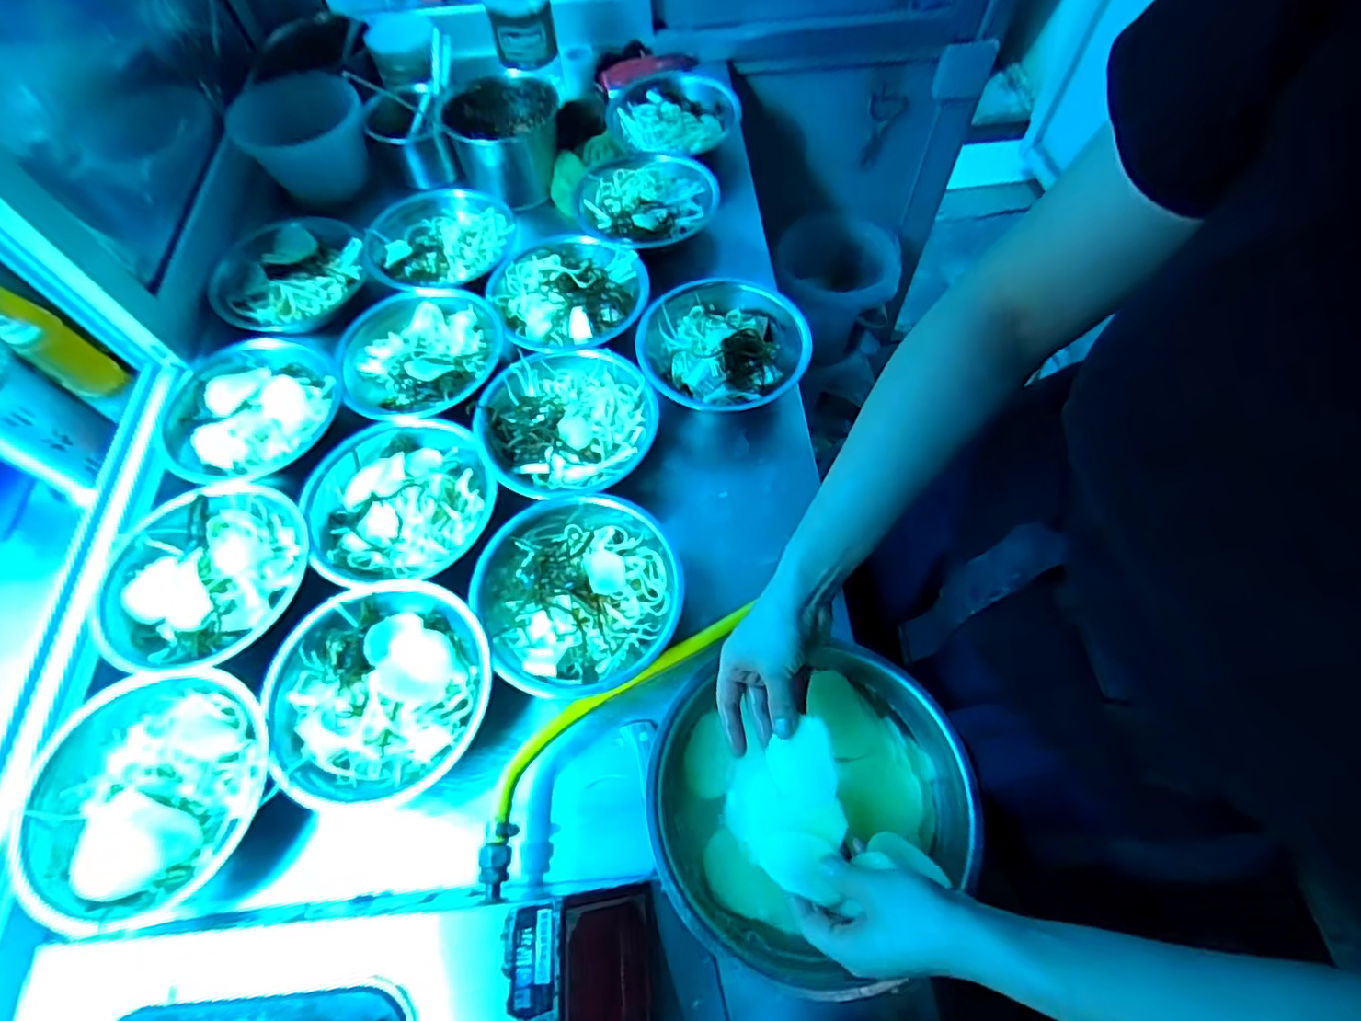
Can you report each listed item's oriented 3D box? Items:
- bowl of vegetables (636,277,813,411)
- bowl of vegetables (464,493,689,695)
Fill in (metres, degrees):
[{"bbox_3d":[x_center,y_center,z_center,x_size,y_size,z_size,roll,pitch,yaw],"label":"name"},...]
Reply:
[{"bbox_3d":[0.048,-0.181,0.698,0.182,0.050,0.178,2,63,3],"label":"bowl of vegetables"},{"bbox_3d":[-0.091,0.081,0.578,0.179,0.061,0.179,-1,63,2],"label":"bowl of vegetables"}]

